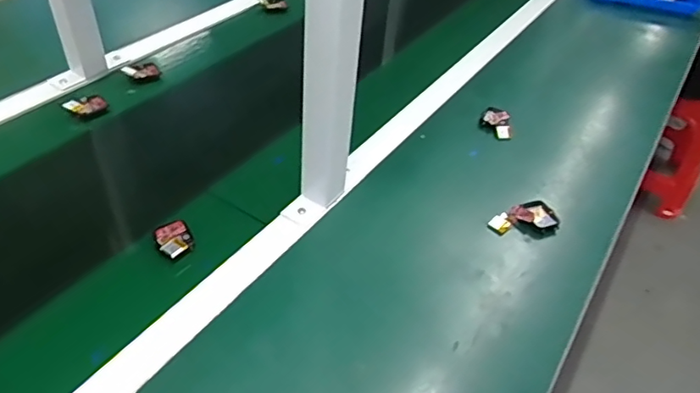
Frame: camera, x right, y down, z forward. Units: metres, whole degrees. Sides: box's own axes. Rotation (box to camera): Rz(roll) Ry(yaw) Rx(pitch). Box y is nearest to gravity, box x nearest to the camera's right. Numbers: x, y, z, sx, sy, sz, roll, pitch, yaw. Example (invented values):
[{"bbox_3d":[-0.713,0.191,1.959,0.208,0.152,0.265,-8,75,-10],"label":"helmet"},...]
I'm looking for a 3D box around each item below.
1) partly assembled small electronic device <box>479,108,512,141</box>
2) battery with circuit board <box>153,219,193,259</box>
[{"bbox_3d":[0.215,-0.112,0.804,0.041,0.020,0.062,8,43,2],"label":"partly assembled small electronic device"},{"bbox_3d":[-0.193,0.046,0.599,0.035,0.015,0.053,-20,49,-25],"label":"battery with circuit board"}]

